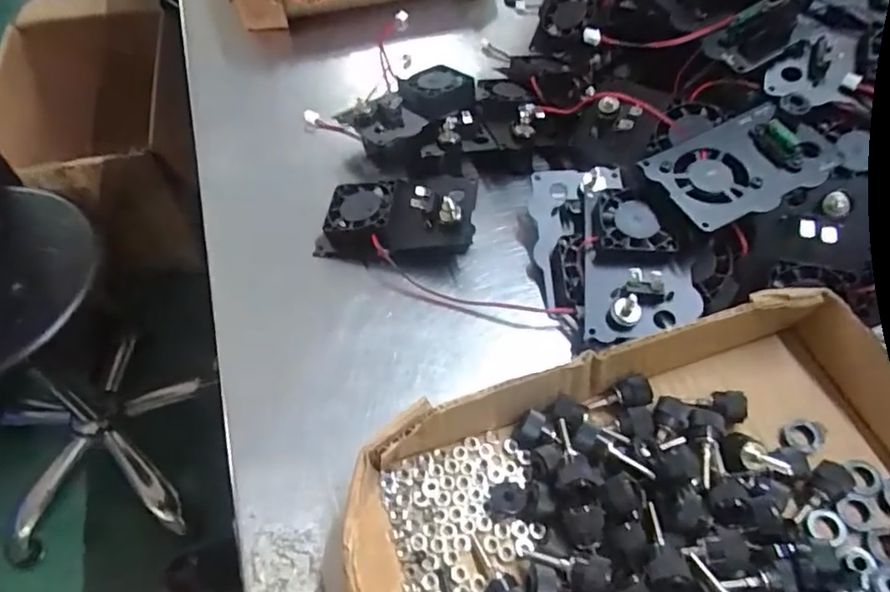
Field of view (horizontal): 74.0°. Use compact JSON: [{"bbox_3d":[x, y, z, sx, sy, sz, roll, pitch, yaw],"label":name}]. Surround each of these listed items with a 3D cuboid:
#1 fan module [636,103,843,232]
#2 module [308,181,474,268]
[{"bbox_3d":[0.151,-0.070,0.299,0.085,0.021,0.055,-22,57,-16],"label":"fan module"},{"bbox_3d":[-0.028,-0.045,0.339,0.087,0.032,0.052,1,53,1],"label":"module"}]

